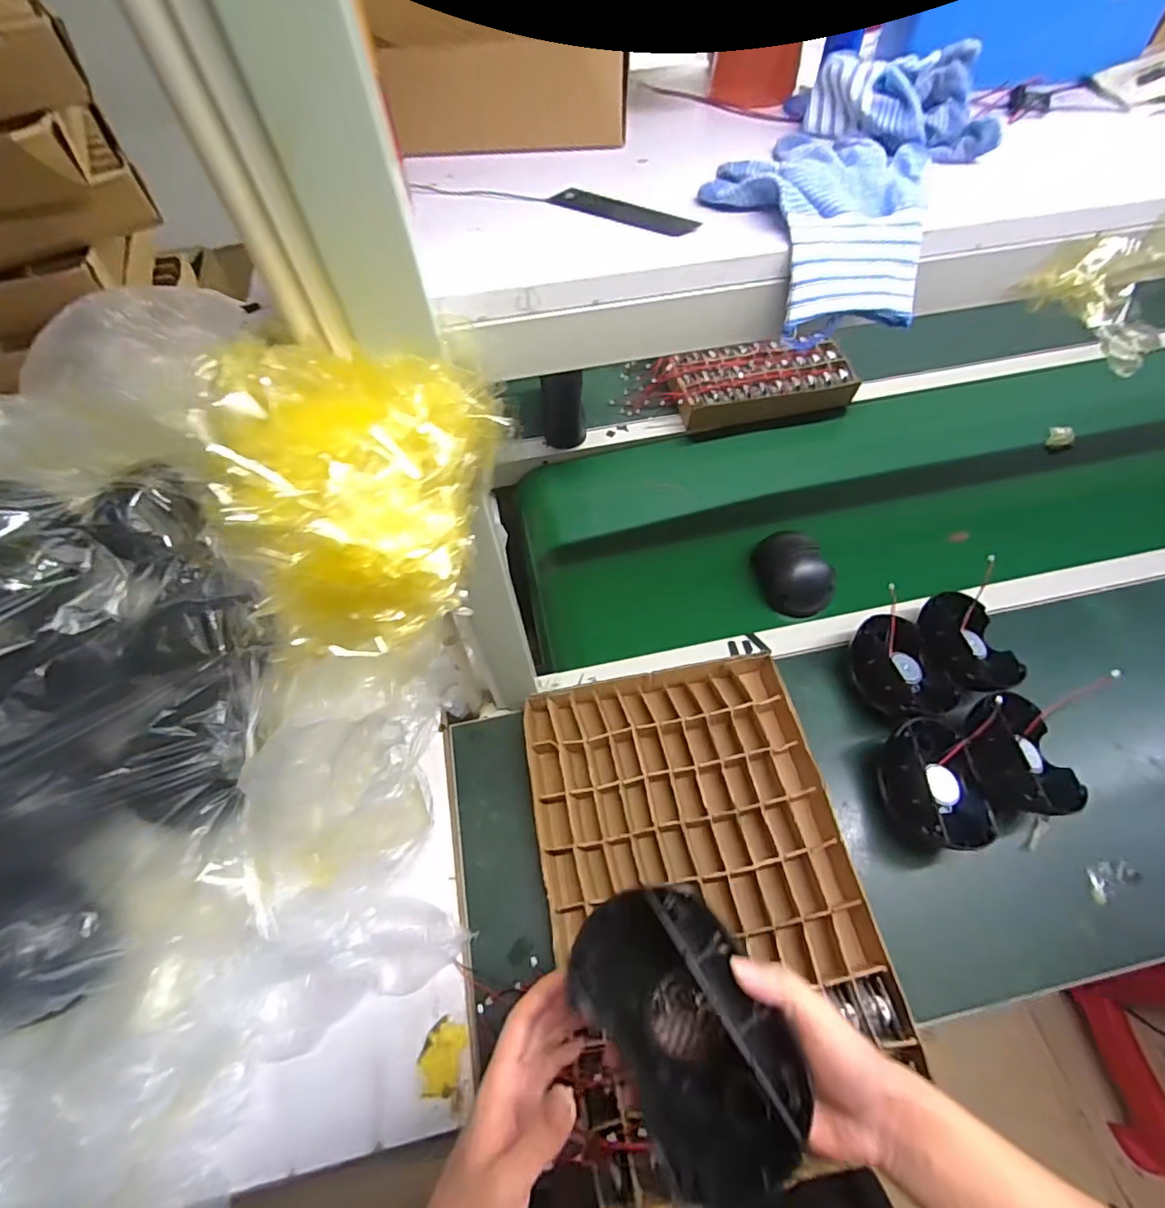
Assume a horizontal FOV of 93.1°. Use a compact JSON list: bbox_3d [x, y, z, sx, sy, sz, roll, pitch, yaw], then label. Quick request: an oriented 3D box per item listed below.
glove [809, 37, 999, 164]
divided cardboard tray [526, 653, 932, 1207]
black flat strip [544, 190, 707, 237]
[{"bbox_3d":[0.218,-0.341,0.372,0.128,0.042,0.074,25,63,15],"label":"glove"},{"bbox_3d":[0.121,0.288,0.578,0.309,0.056,0.449,-8,59,-3],"label":"divided cardboard tray"},{"bbox_3d":[0.027,-0.243,0.342,0.096,0.005,0.023,31,65,18],"label":"black flat strip"}]

